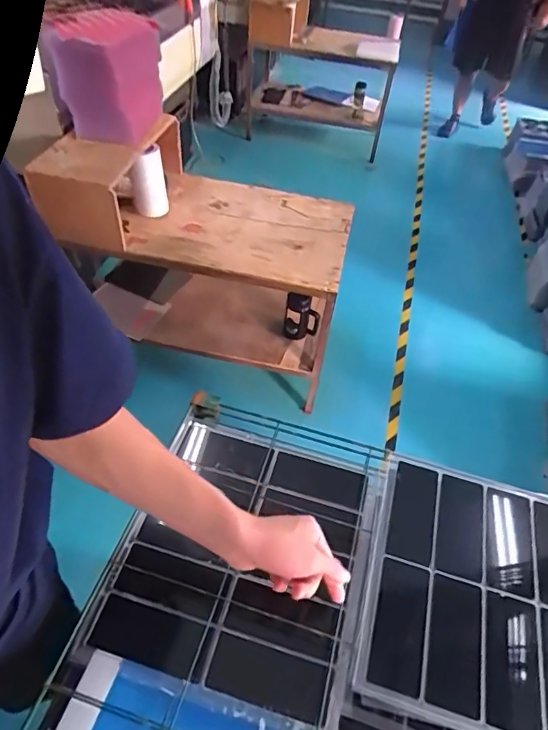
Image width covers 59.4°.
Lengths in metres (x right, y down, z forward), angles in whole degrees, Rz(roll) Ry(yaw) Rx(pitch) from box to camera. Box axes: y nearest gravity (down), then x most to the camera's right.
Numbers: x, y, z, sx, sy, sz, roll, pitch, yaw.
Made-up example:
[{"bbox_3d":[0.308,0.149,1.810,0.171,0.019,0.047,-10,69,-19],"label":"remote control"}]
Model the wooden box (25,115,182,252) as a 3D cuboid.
[{"bbox_3d":[-0.519,-0.672,1.619,0.247,0.219,0.648,12,48,5],"label":"wooden box"}]

